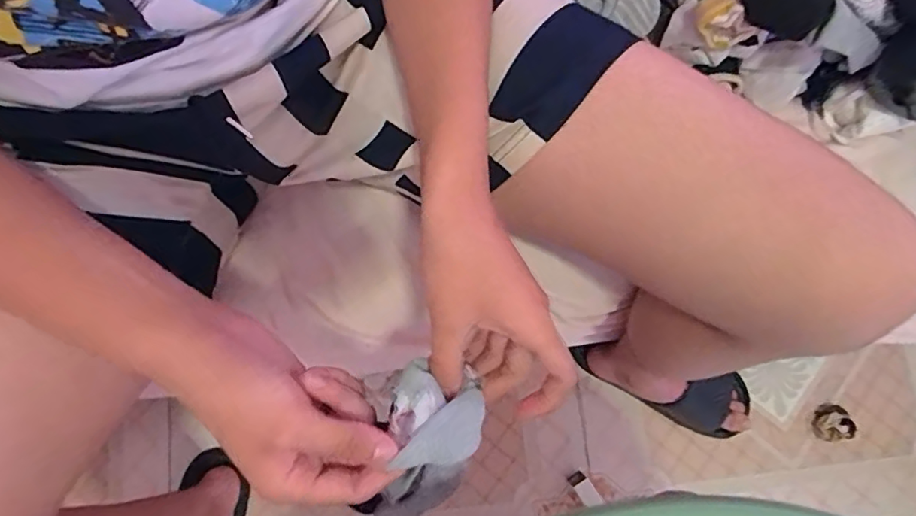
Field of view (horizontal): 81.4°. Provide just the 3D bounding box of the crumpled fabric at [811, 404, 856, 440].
[{"bbox_3d":[0.543,0.239,0.770,0.039,0.033,0.049,2,78,-1],"label":"crumpled fabric"}]

